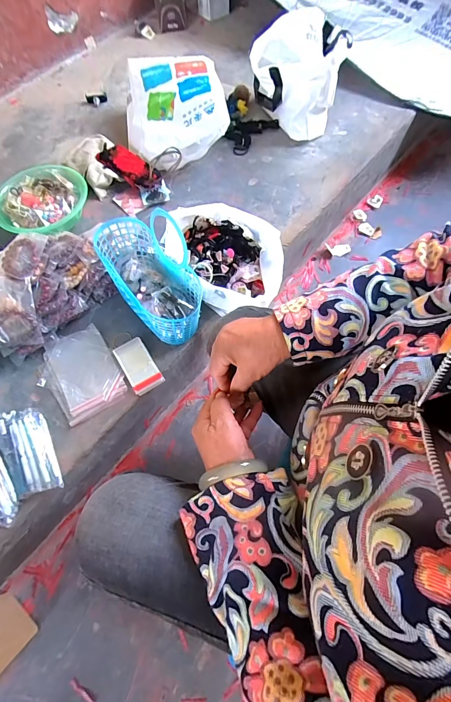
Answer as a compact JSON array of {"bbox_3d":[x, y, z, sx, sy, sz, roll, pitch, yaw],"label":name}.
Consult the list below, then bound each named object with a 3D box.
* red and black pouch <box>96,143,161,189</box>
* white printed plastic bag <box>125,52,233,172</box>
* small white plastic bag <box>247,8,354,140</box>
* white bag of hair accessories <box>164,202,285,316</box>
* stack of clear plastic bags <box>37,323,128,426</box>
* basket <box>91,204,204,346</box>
[{"bbox_3d":[-0.270,-0.526,0.949,0.201,0.044,0.098,32,71,15],"label":"red and black pouch"},{"bbox_3d":[-0.151,-0.700,0.971,0.285,0.138,0.333,-8,65,-2],"label":"white printed plastic bag"},{"bbox_3d":[0.212,-0.823,0.977,0.256,0.202,0.266,18,67,10],"label":"small white plastic bag"},{"bbox_3d":[0.005,-0.204,0.745,0.240,0.144,0.246,8,66,6],"label":"white bag of hair accessories"},{"bbox_3d":[-0.312,0.046,0.713,0.151,0.012,0.200,-37,69,-14],"label":"stack of clear plastic bags"},{"bbox_3d":[-0.156,-0.161,0.692,0.161,0.201,0.266,-24,67,-8],"label":"basket"}]

